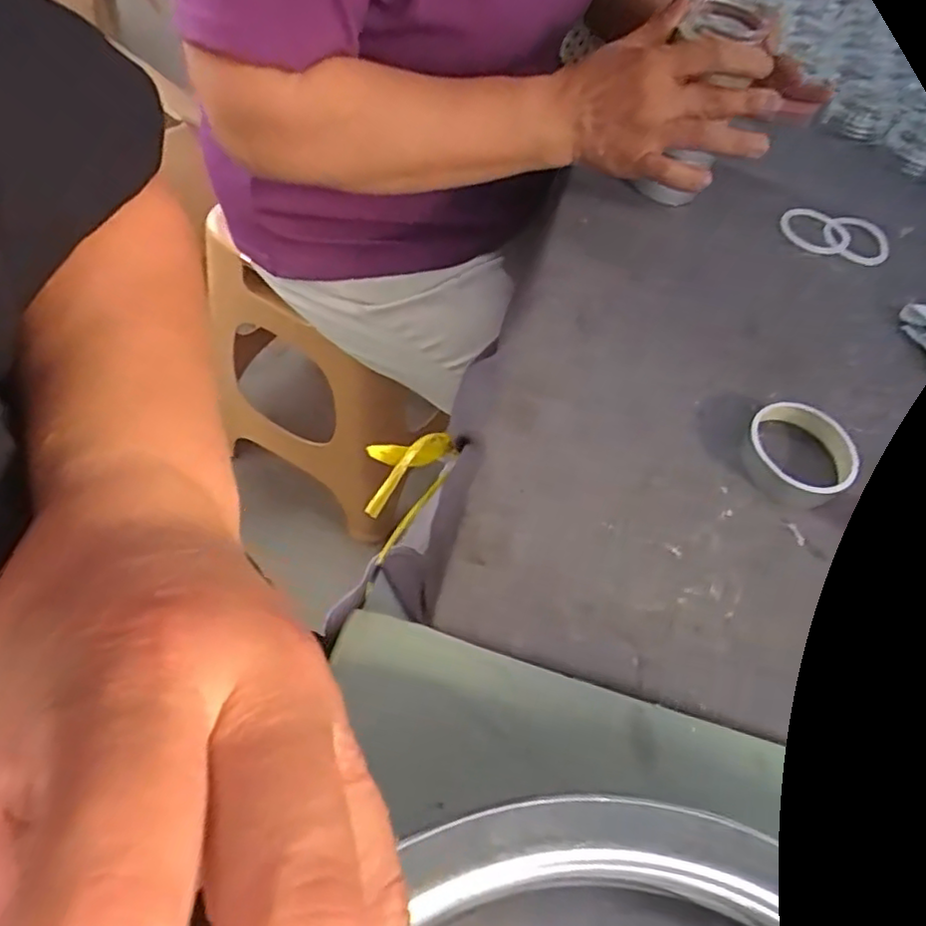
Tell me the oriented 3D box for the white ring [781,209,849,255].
[{"bbox_3d":[0.281,-0.185,0.530,0.052,0.004,0.051,2,57,-3],"label":"white ring"}]

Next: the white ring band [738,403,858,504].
[{"bbox_3d":[0.197,-0.005,0.392,0.065,0.015,0.062,2,57,-3],"label":"white ring band"}]

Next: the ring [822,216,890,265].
[{"bbox_3d":[0.312,-0.176,0.528,0.052,0.013,0.052,2,57,-3],"label":"ring"}]

